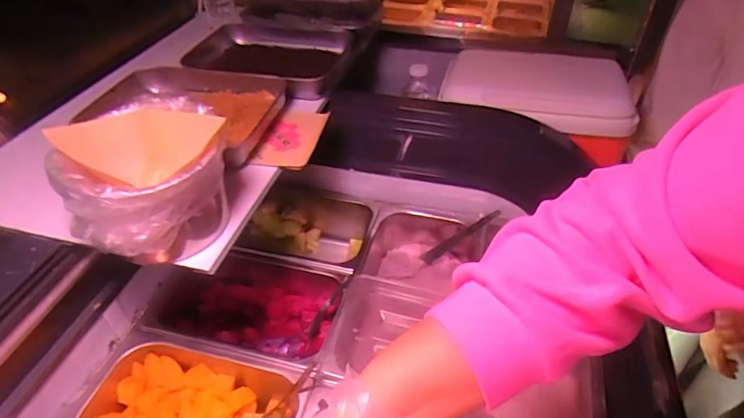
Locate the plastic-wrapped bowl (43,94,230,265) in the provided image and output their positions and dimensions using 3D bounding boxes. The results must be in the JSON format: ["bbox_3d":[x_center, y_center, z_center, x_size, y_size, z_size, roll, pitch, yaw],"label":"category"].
[{"bbox_3d":[-0.229,-0.031,0.496,0.145,0.115,0.158,0,42,0],"label":"plastic-wrapped bowl"}]

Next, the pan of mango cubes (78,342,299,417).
[{"bbox_3d":[-0.219,0.264,0.565,0.235,0.086,0.151,6,42,7],"label":"pan of mango cubes"}]

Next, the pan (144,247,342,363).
[{"bbox_3d":[-0.175,0.148,0.681,0.251,0.087,0.168,7,43,9],"label":"pan"}]

